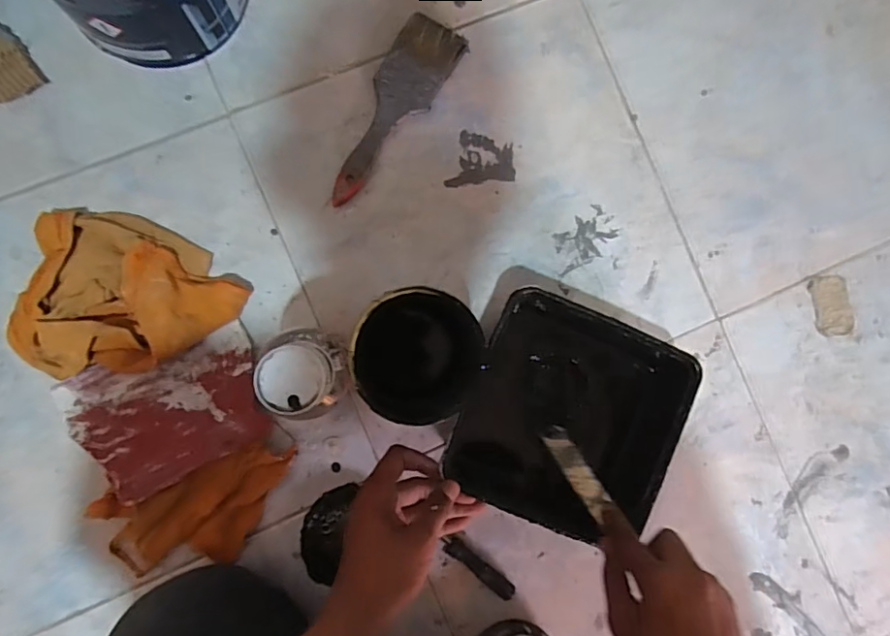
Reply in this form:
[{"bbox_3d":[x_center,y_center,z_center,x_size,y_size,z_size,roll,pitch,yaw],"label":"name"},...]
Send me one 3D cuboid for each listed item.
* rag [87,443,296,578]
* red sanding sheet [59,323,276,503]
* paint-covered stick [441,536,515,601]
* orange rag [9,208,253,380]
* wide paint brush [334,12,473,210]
[{"bbox_3d":[-0.229,0.187,0.520,0.180,0.032,0.101,-18,91,-6],"label":"rag"},{"bbox_3d":[-0.259,0.090,0.514,0.170,0.044,0.123,-20,92,-6],"label":"red sanding sheet"},{"bbox_3d":[0.035,0.255,0.552,0.084,0.014,0.019,41,85,-4],"label":"paint-covered stick"},{"bbox_3d":[-0.301,-0.011,0.509,0.196,0.057,0.164,19,87,-6],"label":"orange rag"},{"bbox_3d":[-0.059,-0.213,0.553,0.063,0.018,0.209,34,86,-5],"label":"wide paint brush"}]

